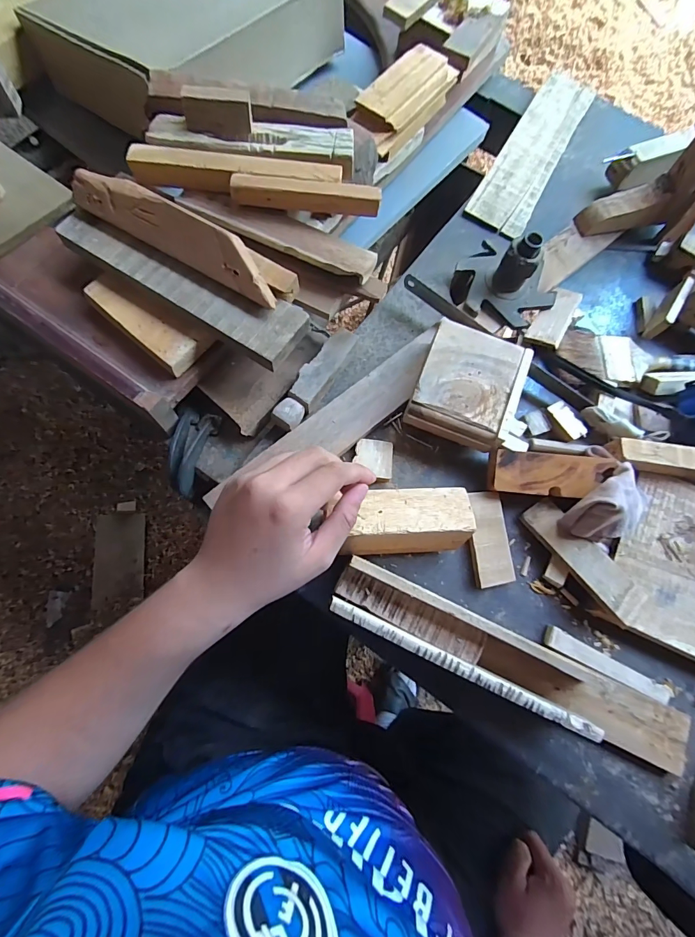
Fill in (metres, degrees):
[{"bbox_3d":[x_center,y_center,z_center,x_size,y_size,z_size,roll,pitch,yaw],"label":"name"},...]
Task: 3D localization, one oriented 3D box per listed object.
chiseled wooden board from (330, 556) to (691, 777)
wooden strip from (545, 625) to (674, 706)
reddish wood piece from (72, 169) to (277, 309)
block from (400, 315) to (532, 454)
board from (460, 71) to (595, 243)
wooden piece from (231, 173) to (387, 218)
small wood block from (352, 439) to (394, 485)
[{"bbox_3d":[0.138,0.160,0.312,0.327,0.052,0.052,24,74,5],"label":"chiseled wooden board"},{"bbox_3d":[0.229,0.174,0.338,0.117,0.008,0.017,29,76,0],"label":"wooden strip"},{"bbox_3d":[-0.144,-0.198,0.327,0.195,0.041,0.018,28,33,6],"label":"reddish wood piece"},{"bbox_3d":[0.113,-0.076,0.371,0.092,0.038,0.107,23,76,-1],"label":"block"},{"bbox_3d":[0.248,-0.424,0.514,0.073,0.009,0.310,30,76,1],"label":"board"},{"bbox_3d":[-0.035,-0.234,0.334,0.124,0.018,0.017,6,77,-5],"label":"wooden piece"},{"bbox_3d":[0.025,-0.008,0.372,0.036,0.009,0.039,8,77,-5],"label":"small wood block"}]

